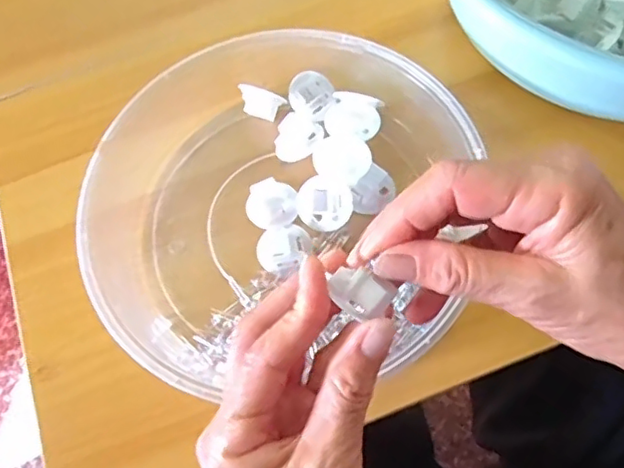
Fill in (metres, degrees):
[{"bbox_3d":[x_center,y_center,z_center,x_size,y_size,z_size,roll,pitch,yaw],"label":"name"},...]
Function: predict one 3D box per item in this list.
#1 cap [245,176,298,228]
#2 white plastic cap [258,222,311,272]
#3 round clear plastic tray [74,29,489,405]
[{"bbox_3d":[-0.025,-0.019,0.370,0.030,0.014,0.028,-1,65,3],"label":"cap"},{"bbox_3d":[-0.017,0.007,0.361,0.030,0.010,0.029,-1,65,3],"label":"white plastic cap"},{"bbox_3d":[-0.037,-0.021,0.360,0.238,0.054,0.221,-1,64,1],"label":"round clear plastic tray"}]

